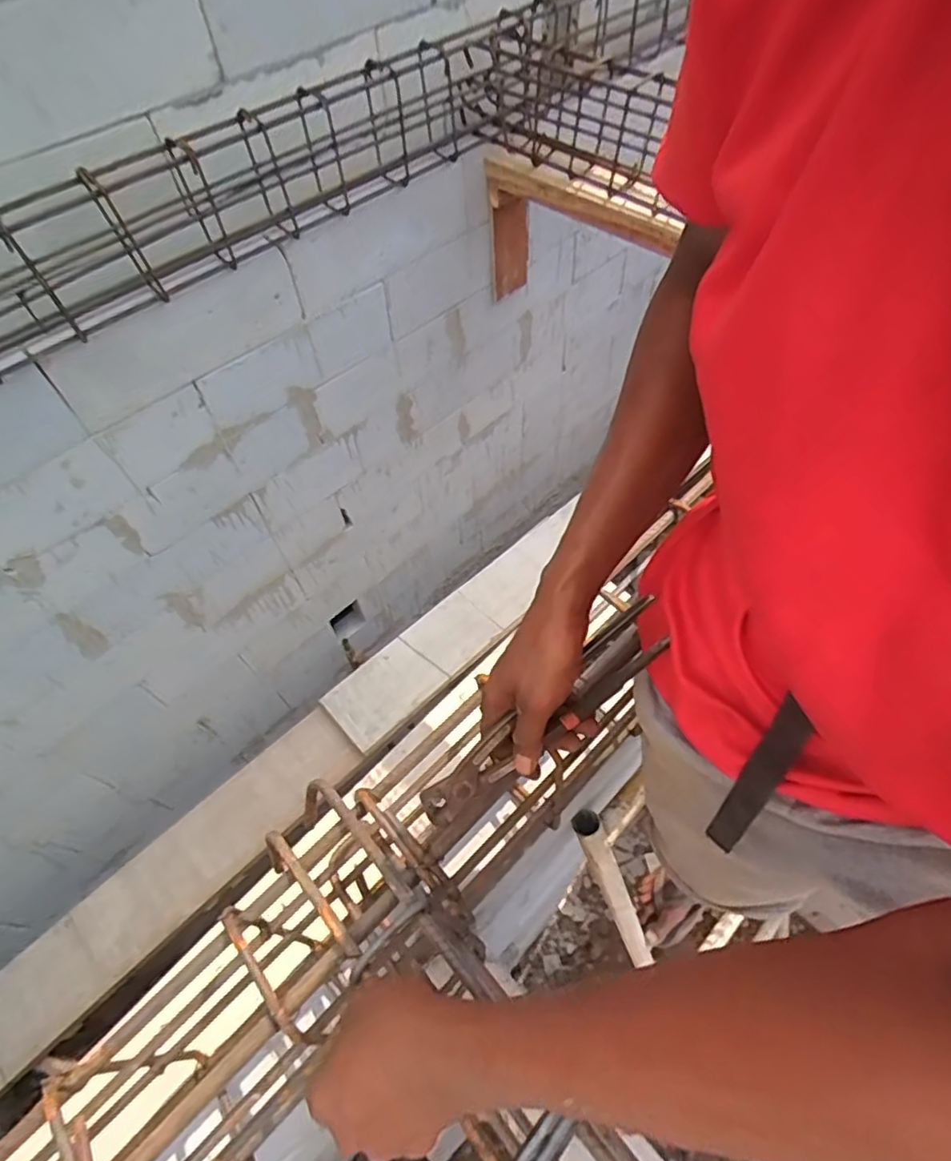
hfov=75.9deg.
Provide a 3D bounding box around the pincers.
[{"bbox_3d":[0.059,0.106,0.498,0.245,0.047,0.036,-37,61,-7],"label":"pincers"}]

